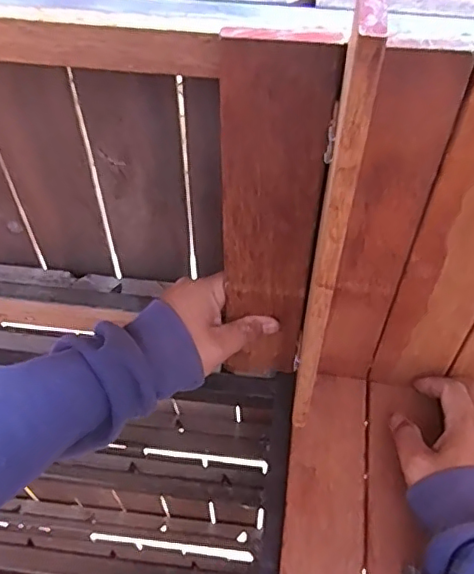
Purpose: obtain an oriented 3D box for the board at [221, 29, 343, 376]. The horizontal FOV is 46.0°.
[{"bbox_3d":[0.024,-0.025,0.414,0.064,0.321,0.010,6,50,6],"label":"board"}]

